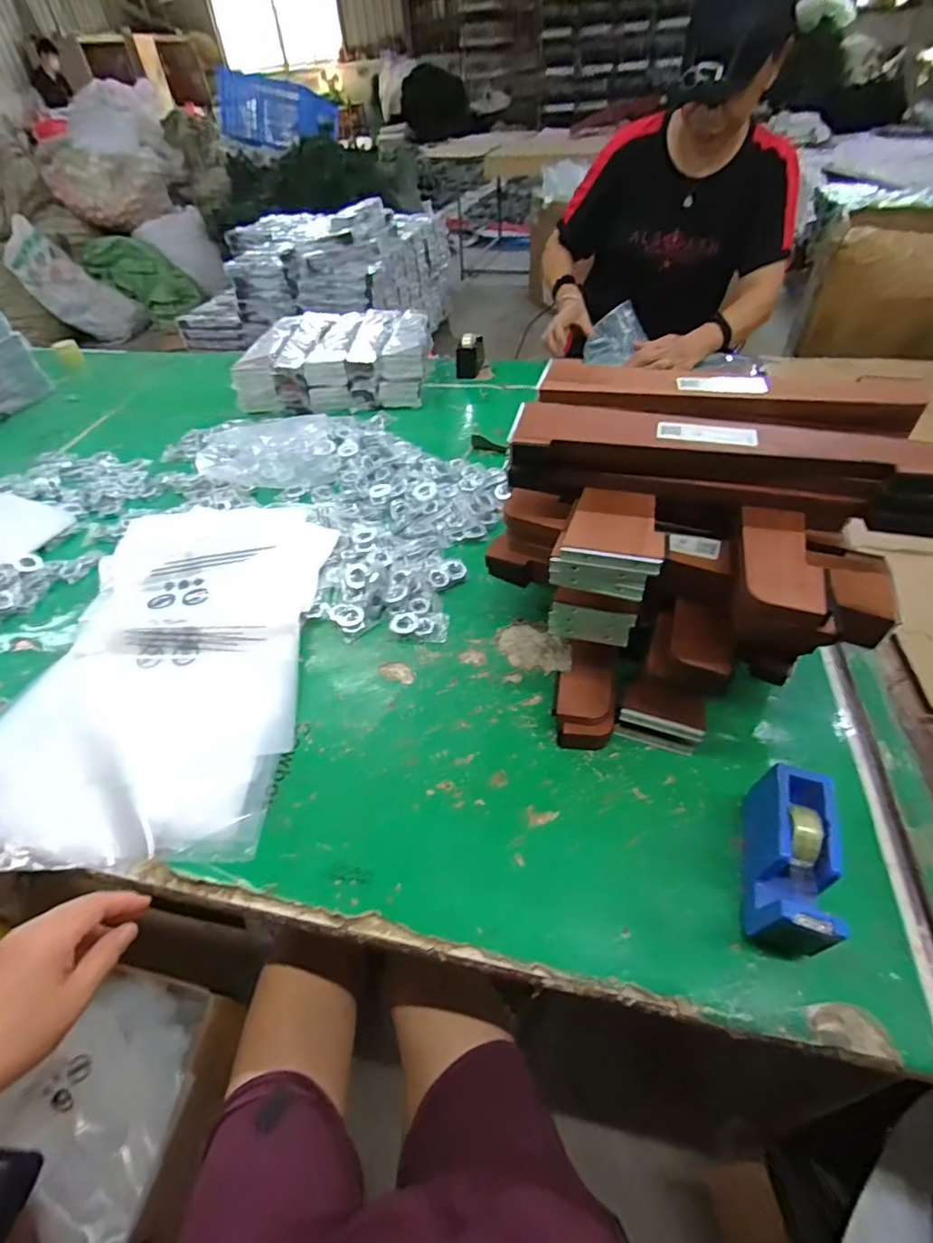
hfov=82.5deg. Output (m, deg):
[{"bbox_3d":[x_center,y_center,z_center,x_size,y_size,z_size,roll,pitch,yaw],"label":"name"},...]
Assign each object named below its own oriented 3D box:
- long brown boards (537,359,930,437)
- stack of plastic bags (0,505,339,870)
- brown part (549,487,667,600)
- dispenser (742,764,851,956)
[{"bbox_3d":[0.245,-0.218,0.517,0.342,0.035,0.054,11,48,15],"label":"long brown boards"},{"bbox_3d":[-0.375,0.030,0.671,0.348,0.026,0.517,-1,51,1],"label":"stack of plastic bags"},{"bbox_3d":[0.126,-0.071,0.471,0.090,0.048,0.089,10,48,14],"label":"brown part"},{"bbox_3d":[0.263,0.202,0.437,0.048,0.081,0.142,12,49,17],"label":"dispenser"}]

